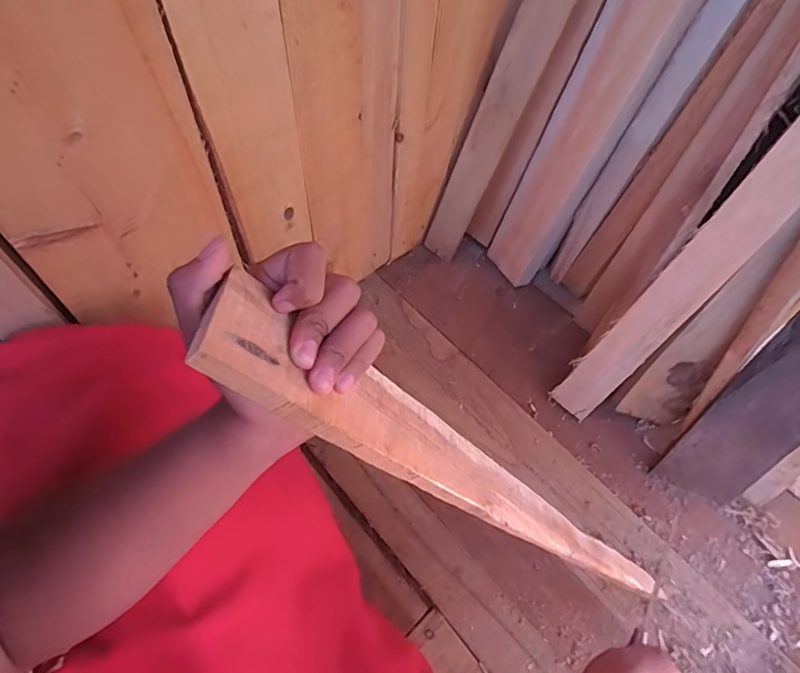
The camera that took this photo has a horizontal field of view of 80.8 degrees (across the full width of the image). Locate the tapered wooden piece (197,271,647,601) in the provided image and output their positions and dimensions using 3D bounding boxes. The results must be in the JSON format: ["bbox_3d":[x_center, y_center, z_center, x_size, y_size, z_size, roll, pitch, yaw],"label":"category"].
[{"bbox_3d":[0.081,0.121,0.366,0.014,0.512,0.059,-20,45,38],"label":"tapered wooden piece"}]

